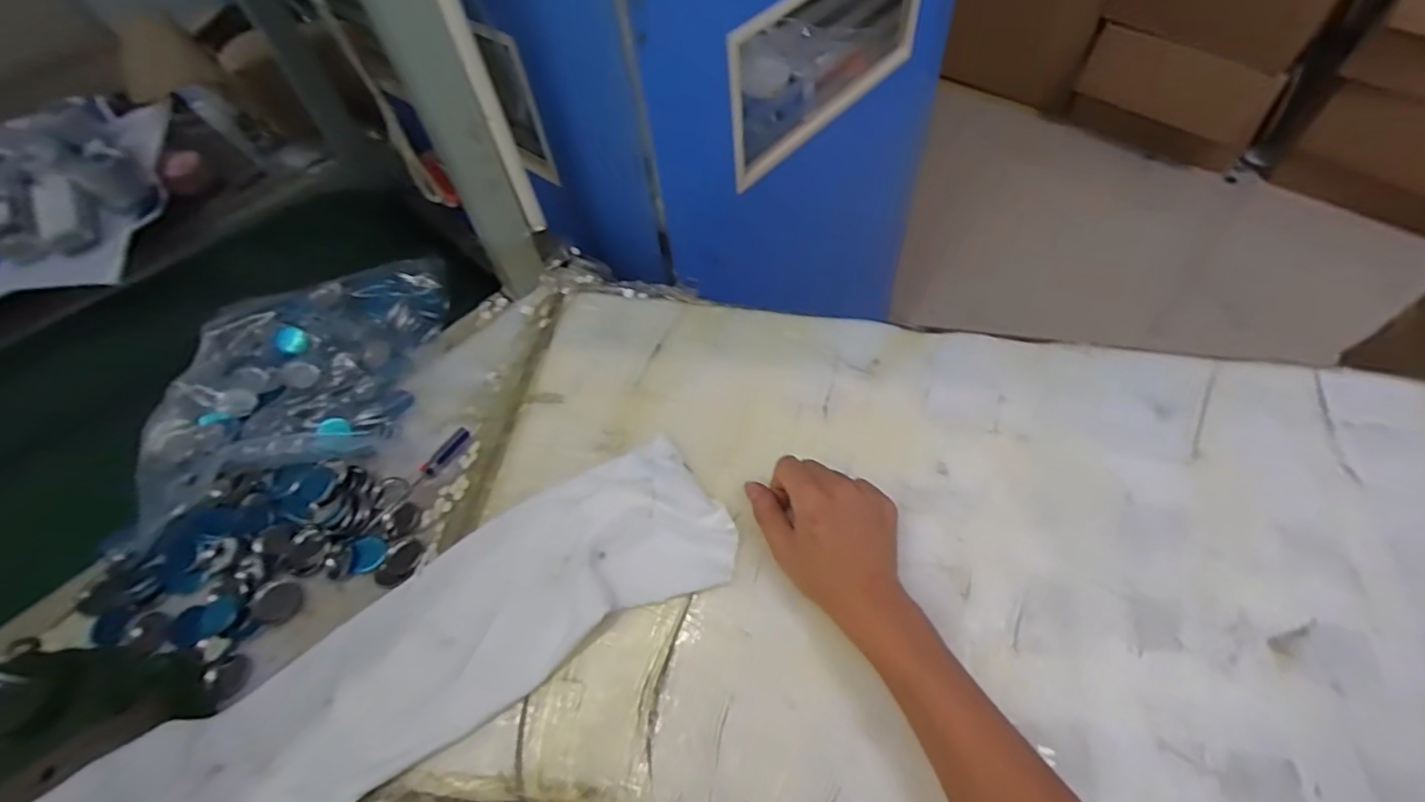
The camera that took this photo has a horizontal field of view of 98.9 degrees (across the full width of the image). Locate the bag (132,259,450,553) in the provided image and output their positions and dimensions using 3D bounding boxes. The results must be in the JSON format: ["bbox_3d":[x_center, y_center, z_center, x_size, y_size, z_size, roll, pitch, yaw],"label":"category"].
[{"bbox_3d":[-0.445,-0.036,0.668,0.272,0.073,0.356,-8,55,0],"label":"bag"}]

